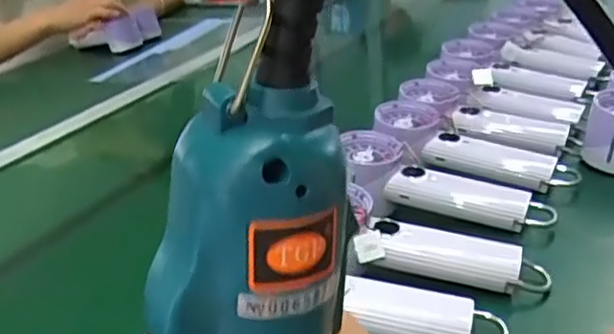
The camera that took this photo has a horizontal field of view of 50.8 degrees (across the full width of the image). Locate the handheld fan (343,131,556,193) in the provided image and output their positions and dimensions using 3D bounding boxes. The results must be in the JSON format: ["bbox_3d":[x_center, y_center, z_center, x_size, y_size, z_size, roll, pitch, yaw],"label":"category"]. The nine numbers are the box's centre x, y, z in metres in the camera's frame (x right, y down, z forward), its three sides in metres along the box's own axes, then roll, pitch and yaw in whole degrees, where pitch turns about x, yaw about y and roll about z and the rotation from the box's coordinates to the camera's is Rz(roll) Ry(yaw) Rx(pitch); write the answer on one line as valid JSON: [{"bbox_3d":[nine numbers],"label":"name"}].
[{"bbox_3d":[0.118,0.010,0.566,0.187,0.056,0.067,1,27,17],"label":"handheld fan"}]

